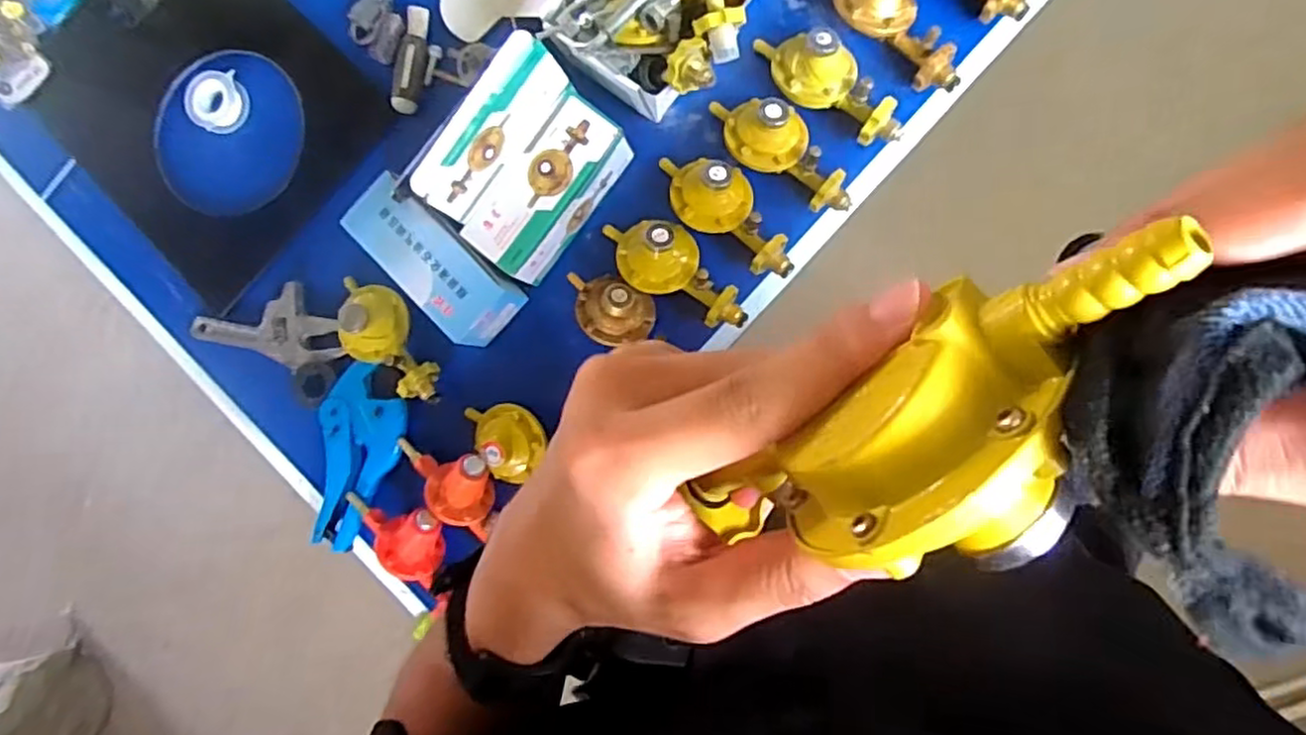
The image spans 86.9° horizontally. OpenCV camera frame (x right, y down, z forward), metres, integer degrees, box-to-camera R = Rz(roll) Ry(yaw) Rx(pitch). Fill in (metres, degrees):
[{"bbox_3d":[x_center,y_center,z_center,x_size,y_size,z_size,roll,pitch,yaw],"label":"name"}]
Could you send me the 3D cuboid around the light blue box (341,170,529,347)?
[{"bbox_3d":[-0.225,-0.111,0.729,0.182,0.082,0.087,44,95,8],"label":"light blue box"}]

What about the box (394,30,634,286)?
[{"bbox_3d":[-0.120,-0.196,0.678,0.119,0.147,0.192,38,95,8],"label":"box"}]

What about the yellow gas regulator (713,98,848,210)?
[{"bbox_3d":[0.127,-0.220,0.680,0.172,0.049,0.075,34,94,8],"label":"yellow gas regulator"}]

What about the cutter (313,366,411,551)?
[{"bbox_3d":[-0.335,0.100,0.762,0.089,0.022,0.199,25,93,9],"label":"cutter"}]

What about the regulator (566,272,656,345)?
[{"bbox_3d":[-0.045,-0.060,0.715,0.096,0.049,0.074,3,89,9],"label":"regulator"}]

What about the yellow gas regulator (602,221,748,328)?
[{"bbox_3d":[0.022,-0.102,0.698,0.168,0.059,0.070,30,93,9],"label":"yellow gas regulator"}]

